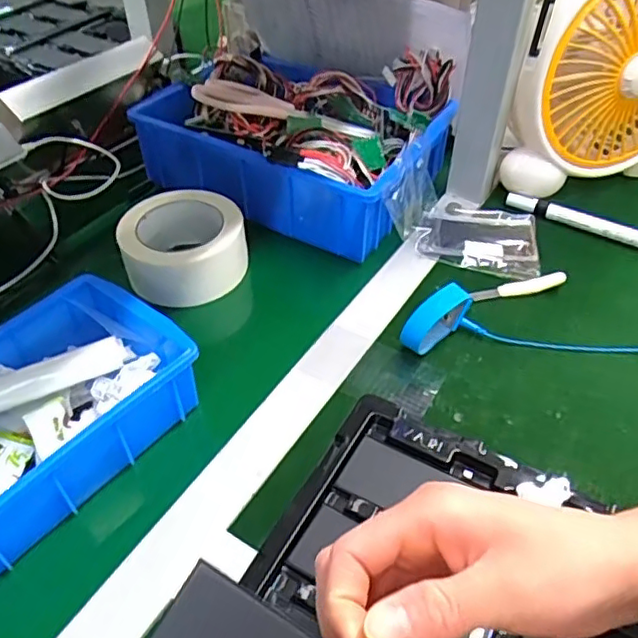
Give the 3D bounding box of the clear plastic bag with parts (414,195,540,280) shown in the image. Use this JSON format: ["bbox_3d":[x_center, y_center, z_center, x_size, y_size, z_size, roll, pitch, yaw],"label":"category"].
[{"bbox_3d":[0.158,-0.086,0.590,0.112,0.015,0.105,11,46,11],"label":"clear plastic bag with parts"}]

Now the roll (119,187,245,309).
[{"bbox_3d":[-0.122,-0.068,0.553,0.107,0.045,0.105,0,45,0],"label":"roll"}]

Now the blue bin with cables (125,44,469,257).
[{"bbox_3d":[-0.025,-0.191,0.628,0.292,0.105,0.202,17,48,16],"label":"blue bin with cables"}]

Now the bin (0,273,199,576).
[{"bbox_3d":[-0.197,0.062,0.416,0.146,0.053,0.203,33,55,23],"label":"bin"}]

